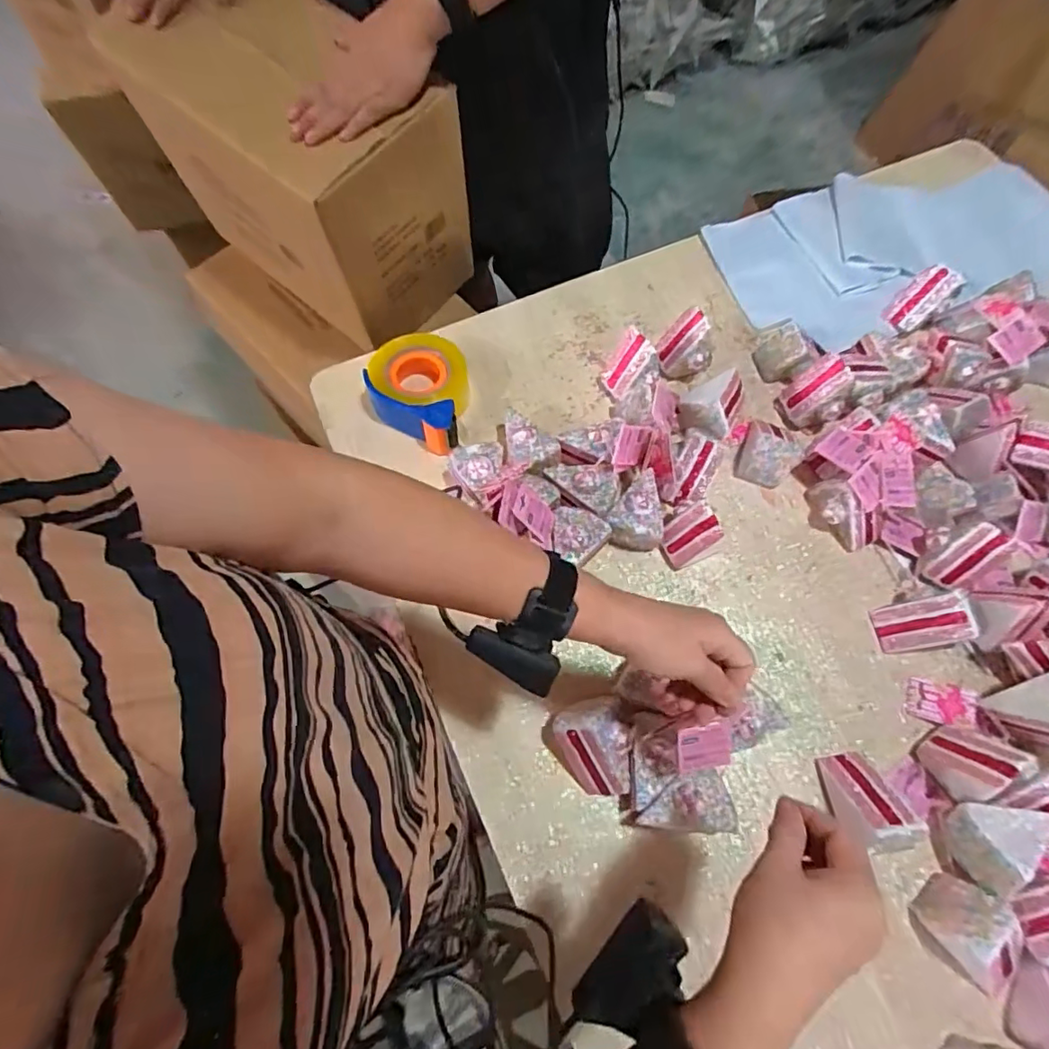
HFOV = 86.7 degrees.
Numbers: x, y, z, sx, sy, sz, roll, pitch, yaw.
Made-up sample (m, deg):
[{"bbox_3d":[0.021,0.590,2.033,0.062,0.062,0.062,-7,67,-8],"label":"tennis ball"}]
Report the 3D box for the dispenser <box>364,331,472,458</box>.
[{"bbox_3d":[-0.139,-0.179,0.725,0.135,0.066,0.147,13,68,5],"label":"dispenser"}]

